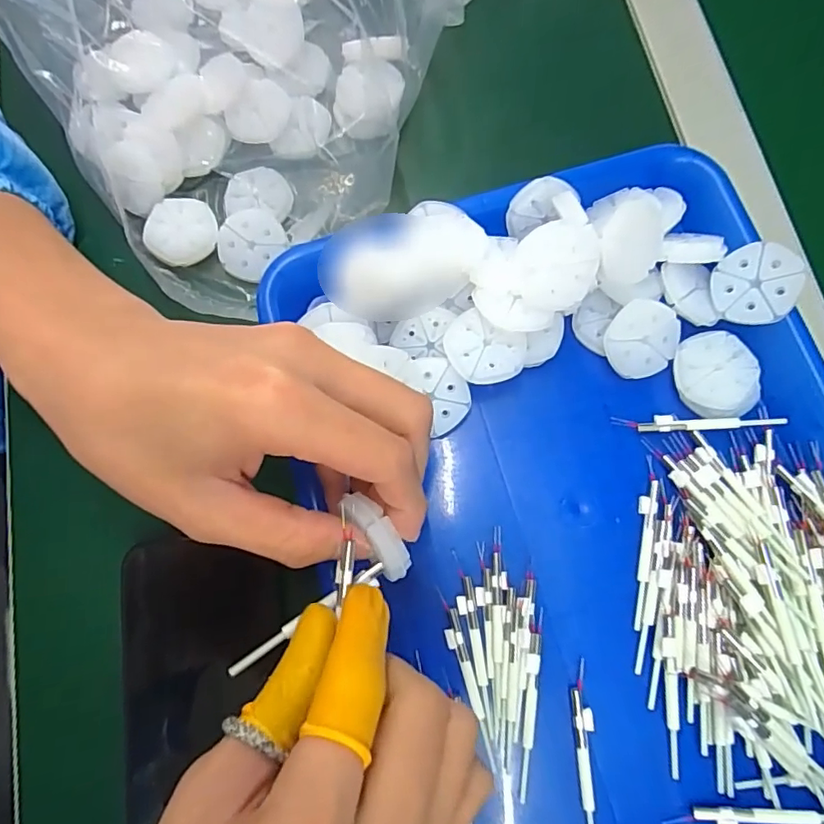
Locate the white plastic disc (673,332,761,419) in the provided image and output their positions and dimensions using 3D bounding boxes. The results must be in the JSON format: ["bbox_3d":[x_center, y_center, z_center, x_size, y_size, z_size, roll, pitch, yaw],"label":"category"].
[{"bbox_3d":[0.148,-0.018,0.265,0.035,0.014,0.040,-6,76,0],"label":"white plastic disc"}]

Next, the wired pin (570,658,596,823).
[{"bbox_3d":[0.076,0.152,0.235,0.008,0.004,0.079,-3,76,1],"label":"wired pin"}]

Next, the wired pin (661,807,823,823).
[{"bbox_3d":[0.147,0.169,0.222,0.077,0.014,0.008,-4,76,1],"label":"wired pin"}]

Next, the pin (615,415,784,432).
[{"bbox_3d":[0.140,0.005,0.265,0.079,0.007,0.008,-1,76,2],"label":"pin"}]

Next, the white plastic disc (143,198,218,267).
[{"bbox_3d":[-0.125,-0.099,0.294,0.034,0.011,0.038,29,79,8],"label":"white plastic disc"}]

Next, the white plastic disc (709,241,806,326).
[{"bbox_3d":[0.164,-0.061,0.257,0.037,0.004,0.037,3,94,35],"label":"white plastic disc"}]

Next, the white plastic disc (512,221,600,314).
[{"bbox_3d":[0.066,-0.066,0.245,0.037,0.006,0.038,0,105,0],"label":"white plastic disc"}]

